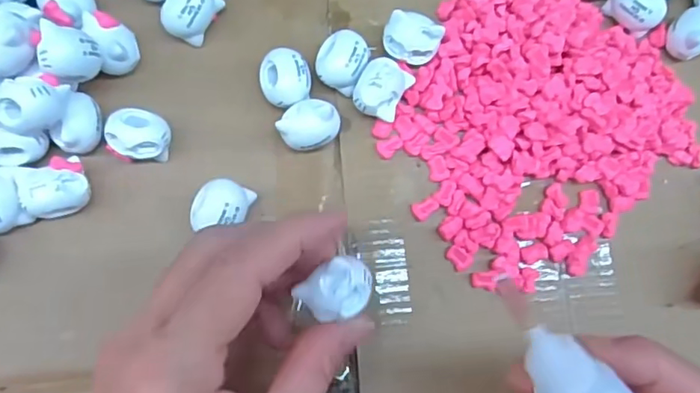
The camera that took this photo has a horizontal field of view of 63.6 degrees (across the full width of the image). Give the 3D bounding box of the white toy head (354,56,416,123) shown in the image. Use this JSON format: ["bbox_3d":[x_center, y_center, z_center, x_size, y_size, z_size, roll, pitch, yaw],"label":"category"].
[{"bbox_3d":[0.014,-0.048,0.252,0.022,0.014,0.025,27,78,-1],"label":"white toy head"}]

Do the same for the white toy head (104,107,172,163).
[{"bbox_3d":[-0.089,-0.025,0.241,0.024,0.017,0.021,2,79,-7],"label":"white toy head"}]

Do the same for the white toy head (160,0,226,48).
[{"bbox_3d":[-0.072,-0.083,0.256,0.019,0.021,0.026,28,78,-1],"label":"white toy head"}]

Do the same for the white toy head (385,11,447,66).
[{"bbox_3d":[0.028,-0.071,0.259,0.025,0.017,0.019,10,79,-5],"label":"white toy head"}]

